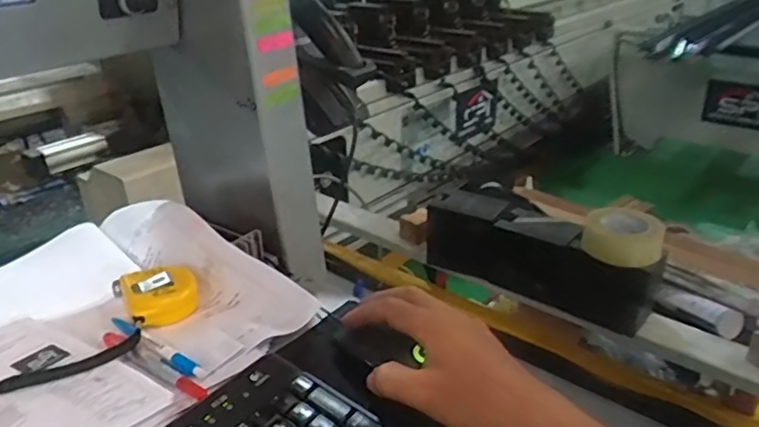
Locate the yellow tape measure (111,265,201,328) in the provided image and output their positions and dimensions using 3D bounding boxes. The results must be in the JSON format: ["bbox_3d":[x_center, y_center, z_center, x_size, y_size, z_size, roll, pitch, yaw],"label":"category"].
[{"bbox_3d":[-0.207,0.072,0.575,0.066,0.027,0.075,-18,31,-31],"label":"yellow tape measure"}]

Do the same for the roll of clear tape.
[{"bbox_3d":[0.412,0.034,1.030,0.126,0.062,0.112,14,30,27],"label":"roll of clear tape"}]

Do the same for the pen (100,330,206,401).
[{"bbox_3d":[-0.182,0.120,0.489,0.131,0.013,0.016,20,33,36],"label":"pen"}]

